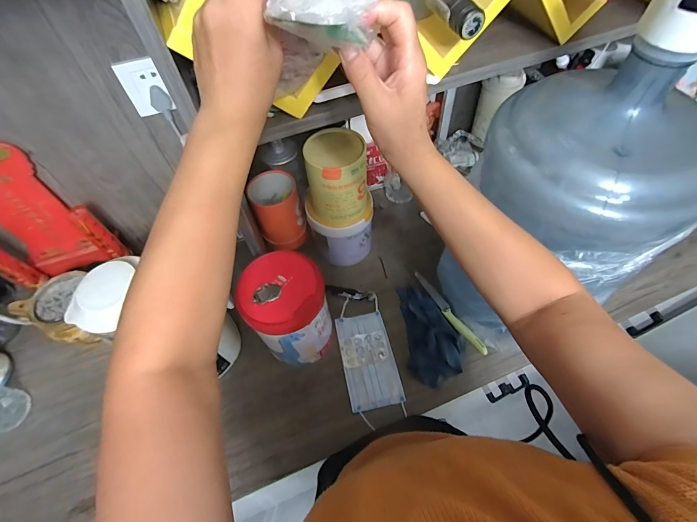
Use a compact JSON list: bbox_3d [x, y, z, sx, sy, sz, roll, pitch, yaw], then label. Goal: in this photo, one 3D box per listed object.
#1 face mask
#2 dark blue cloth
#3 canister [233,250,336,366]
[{"bbox_3d":[0.034,0.171,0.631,0.091,0.014,0.207,-12,58,-4],"label":"face mask"},{"bbox_3d":[0.154,0.125,0.631,0.094,0.049,0.182,-5,57,1],"label":"dark blue cloth"},{"bbox_3d":[-0.091,0.091,0.579,0.125,0.191,0.127,-24,59,-11],"label":"canister"}]

